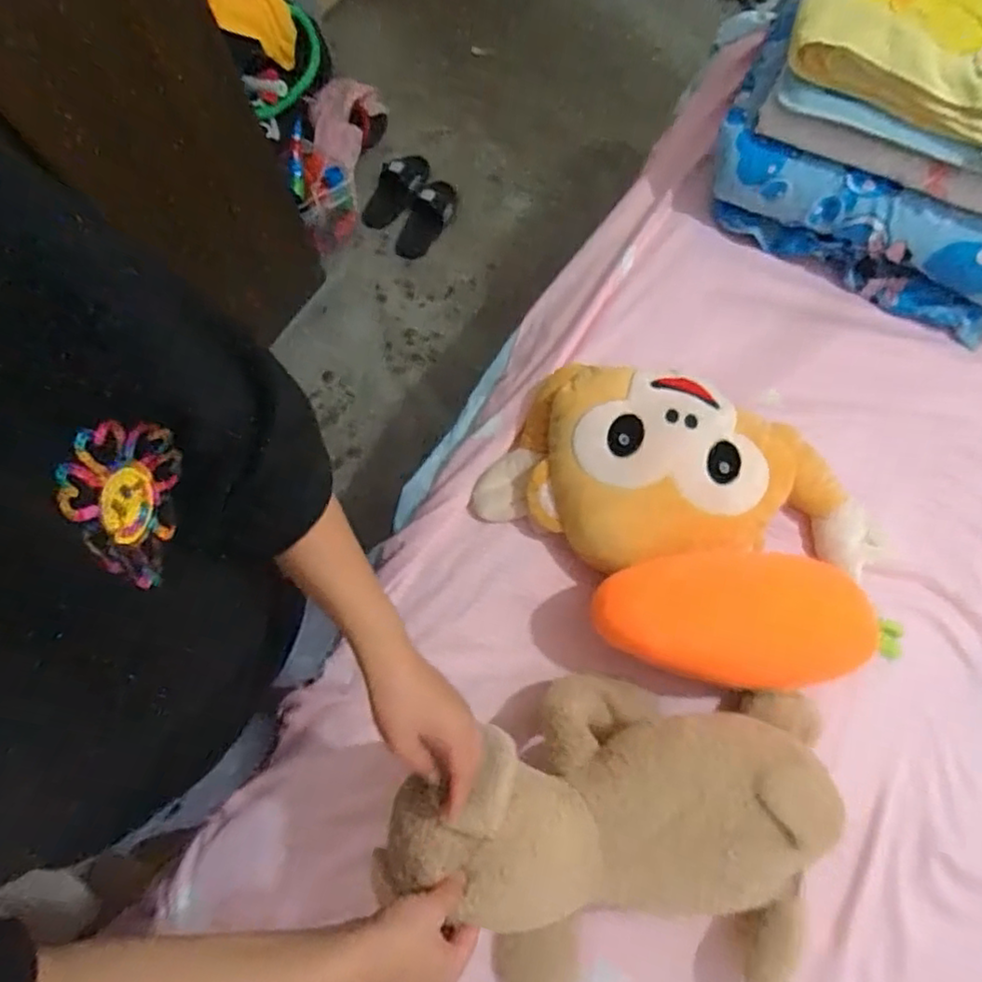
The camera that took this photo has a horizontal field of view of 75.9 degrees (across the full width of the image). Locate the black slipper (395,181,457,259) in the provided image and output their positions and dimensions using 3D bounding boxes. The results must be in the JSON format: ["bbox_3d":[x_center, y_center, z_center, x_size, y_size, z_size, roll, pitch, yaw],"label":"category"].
[{"bbox_3d":[-0.160,-0.706,1.621,0.107,0.061,0.239,21,73,9],"label":"black slipper"}]

